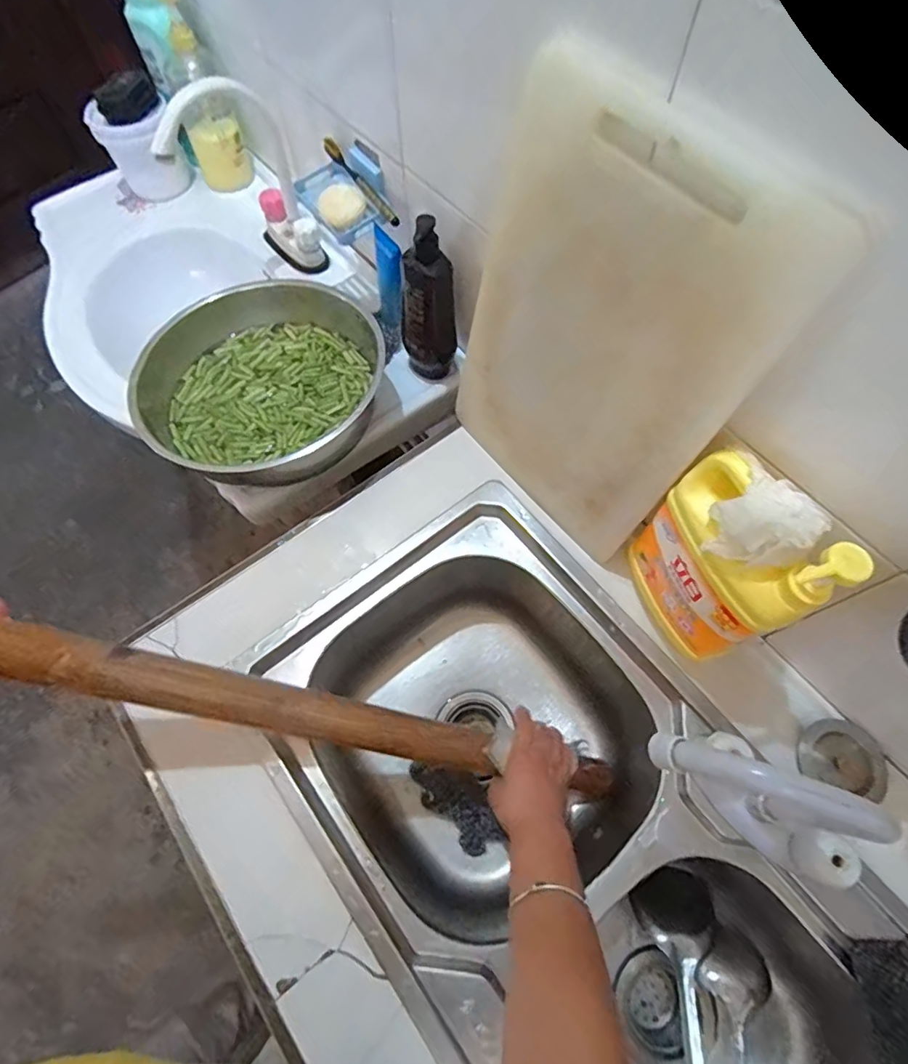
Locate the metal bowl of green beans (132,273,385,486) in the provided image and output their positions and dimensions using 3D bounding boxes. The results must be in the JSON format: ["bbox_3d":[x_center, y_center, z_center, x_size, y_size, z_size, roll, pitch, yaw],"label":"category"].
[{"bbox_3d":[-0.236,-0.184,0.679,0.298,0.100,0.292,-1,65,1],"label":"metal bowl of green beans"}]

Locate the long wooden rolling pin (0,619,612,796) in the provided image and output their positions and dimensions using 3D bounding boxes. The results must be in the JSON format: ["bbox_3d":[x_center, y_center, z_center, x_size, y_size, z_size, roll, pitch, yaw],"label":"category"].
[{"bbox_3d":[-0.227,0.139,0.454,0.861,0.040,0.045,22,63,-23],"label":"long wooden rolling pin"}]

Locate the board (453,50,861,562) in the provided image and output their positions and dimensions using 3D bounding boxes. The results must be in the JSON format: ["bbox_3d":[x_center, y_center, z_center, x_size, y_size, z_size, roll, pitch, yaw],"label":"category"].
[{"bbox_3d":[0.119,-0.162,0.487,0.024,0.372,0.271,-31,68,-28],"label":"board"}]

